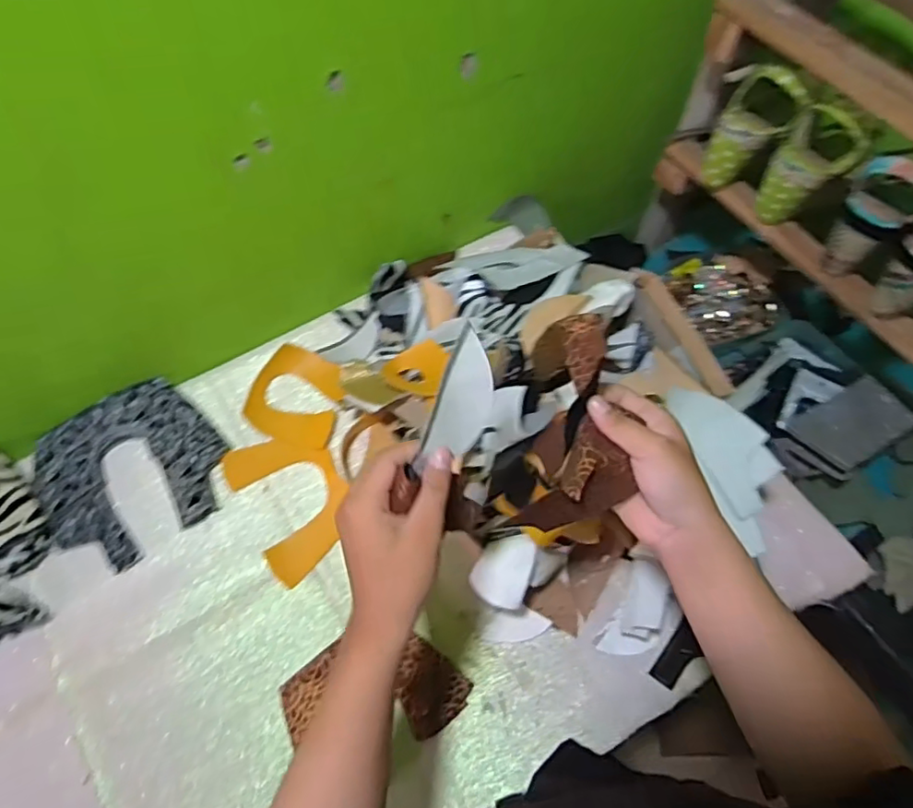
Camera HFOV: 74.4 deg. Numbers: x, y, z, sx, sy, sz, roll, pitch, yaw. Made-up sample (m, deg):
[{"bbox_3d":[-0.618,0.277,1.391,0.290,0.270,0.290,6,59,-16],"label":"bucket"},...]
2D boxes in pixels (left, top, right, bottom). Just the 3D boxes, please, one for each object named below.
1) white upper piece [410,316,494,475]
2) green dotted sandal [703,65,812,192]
[{"bbox_3d":[0.004,0.001,0.392,0.037,0.007,0.095,19,92,-18],"label":"white upper piece"},{"bbox_3d":[0.341,-0.328,0.719,0.056,0.149,0.079,-19,61,-40],"label":"green dotted sandal"}]

